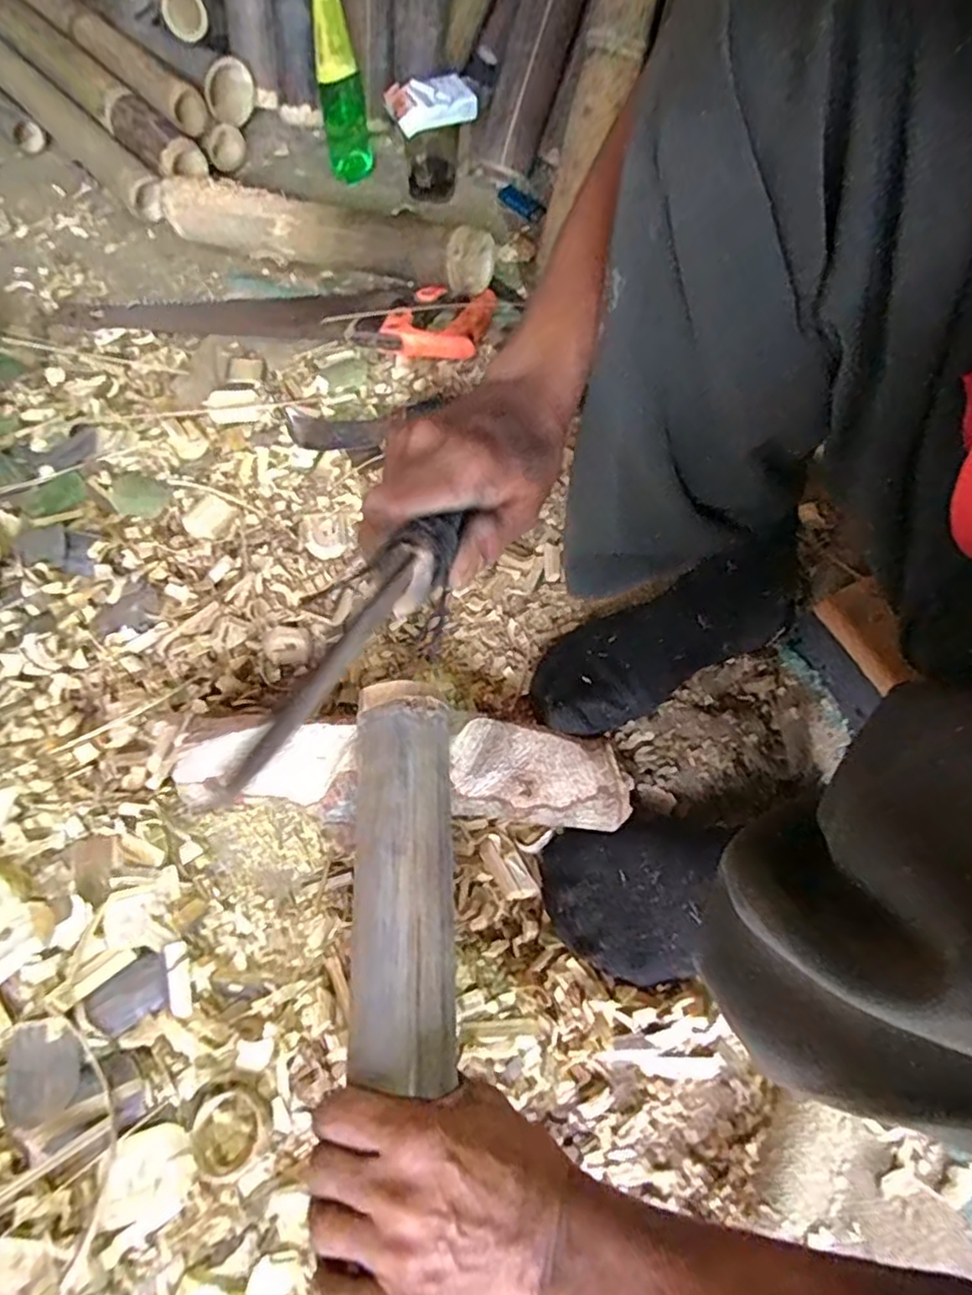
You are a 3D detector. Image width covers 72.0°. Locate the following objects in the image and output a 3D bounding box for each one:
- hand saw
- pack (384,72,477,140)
[{"bbox_3d":[-0.228,-0.403,0.772,0.466,0.033,0.122,8,64,3],"label":"hand saw"},{"bbox_3d":[-0.066,-0.654,0.804,0.103,0.035,0.055,-21,65,-11],"label":"pack"}]

